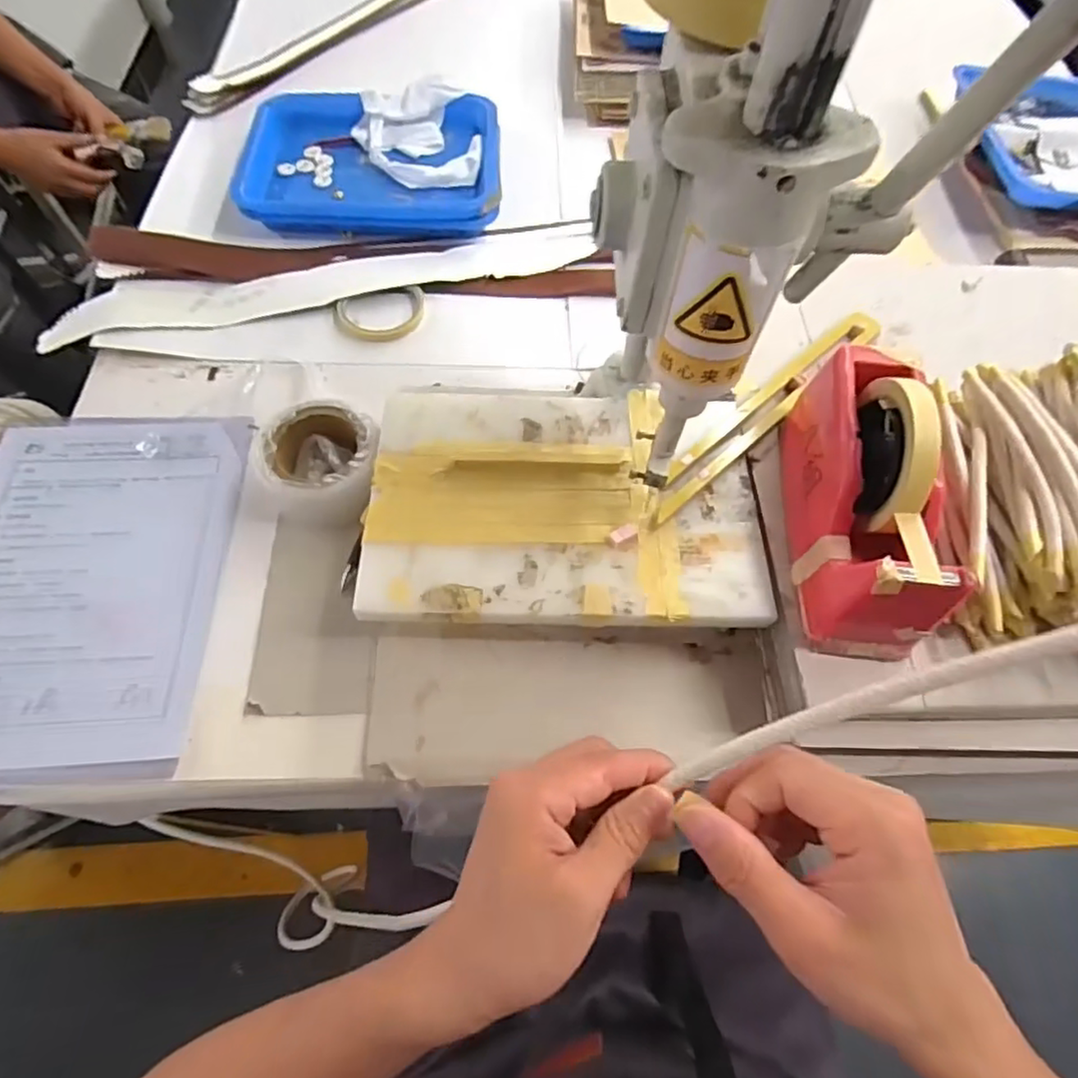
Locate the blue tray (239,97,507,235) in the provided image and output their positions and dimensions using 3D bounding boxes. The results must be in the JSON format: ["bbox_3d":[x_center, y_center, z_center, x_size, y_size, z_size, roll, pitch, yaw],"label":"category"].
[{"bbox_3d":[-0.191,-0.440,0.733,0.290,0.040,0.210,0,62,-3],"label":"blue tray"}]

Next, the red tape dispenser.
[{"bbox_3d":[0.229,-0.036,0.432,0.079,0.118,0.206,1,62,-3],"label":"red tape dispenser"}]

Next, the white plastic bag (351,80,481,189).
[{"bbox_3d":[-0.142,-0.470,0.746,0.133,0.044,0.166,-12,63,-9],"label":"white plastic bag"}]

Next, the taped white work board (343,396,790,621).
[{"bbox_3d":[0.021,-0.034,0.492,0.294,0.013,0.204,1,62,-2],"label":"taped white work board"}]

